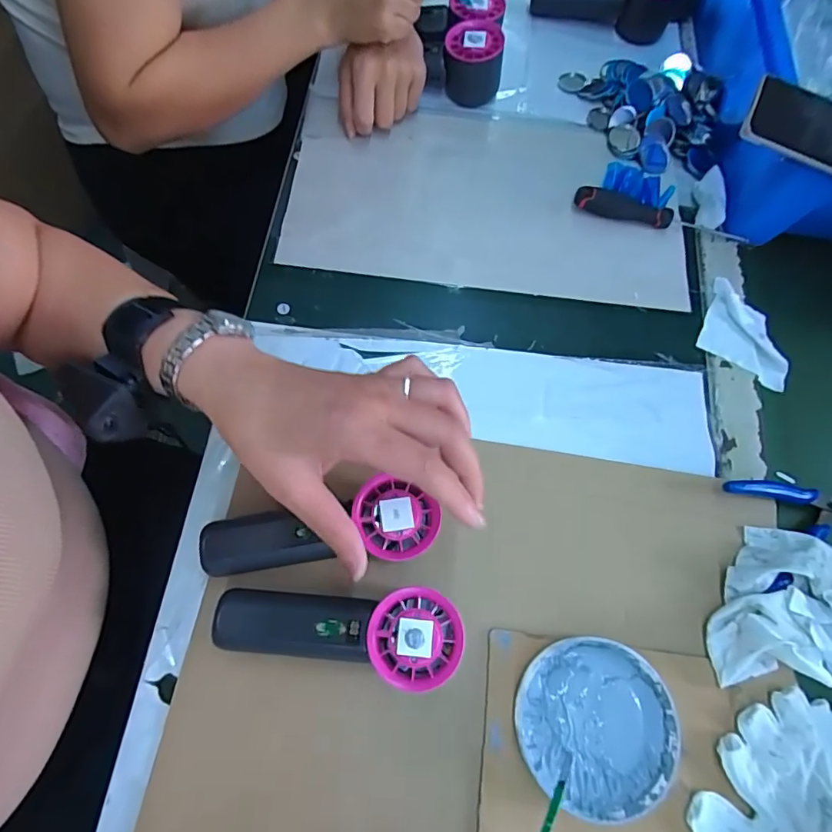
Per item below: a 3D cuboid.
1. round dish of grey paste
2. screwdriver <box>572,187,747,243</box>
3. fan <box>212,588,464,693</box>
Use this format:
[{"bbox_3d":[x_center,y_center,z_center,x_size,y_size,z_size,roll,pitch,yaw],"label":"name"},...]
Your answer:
[{"bbox_3d":[0.116,0.200,0.324,0.099,0.017,0.098,1,69,-2],"label":"round dish of grey paste"},{"bbox_3d":[0.232,-0.189,0.475,0.164,0.017,0.017,15,69,3],"label":"screwdriver"},{"bbox_3d":[-0.050,0.138,0.320,0.150,0.056,0.052,4,69,-1],"label":"fan"}]

